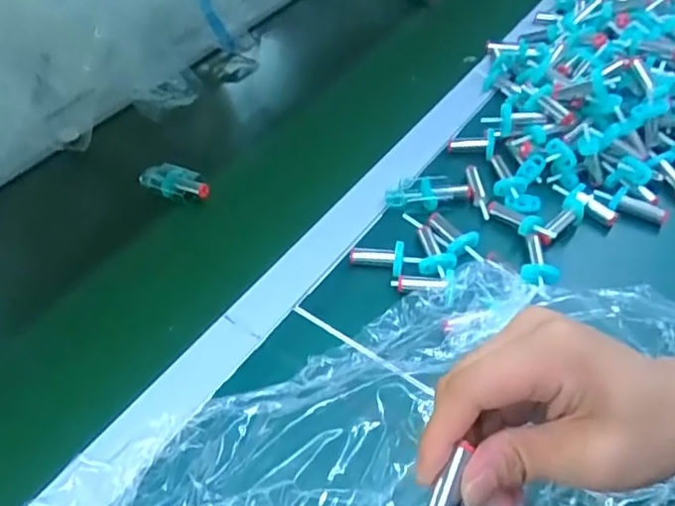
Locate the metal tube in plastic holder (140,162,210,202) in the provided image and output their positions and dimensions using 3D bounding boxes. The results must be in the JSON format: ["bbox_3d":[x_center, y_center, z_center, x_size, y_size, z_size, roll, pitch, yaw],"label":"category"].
[{"bbox_3d":[-0.160,-0.069,0.558,0.080,0.015,0.035,22,54,18],"label":"metal tube in plastic holder"}]

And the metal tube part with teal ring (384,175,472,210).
[{"bbox_3d":[0.083,-0.056,0.529,0.077,0.022,0.031,-8,50,-5],"label":"metal tube part with teal ring"}]

